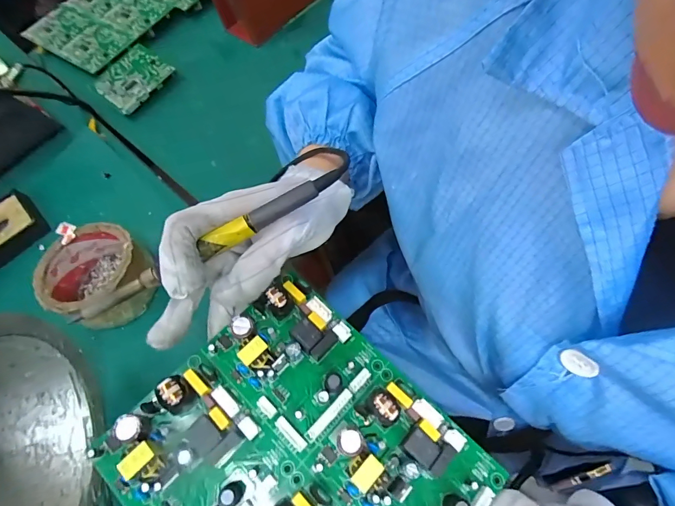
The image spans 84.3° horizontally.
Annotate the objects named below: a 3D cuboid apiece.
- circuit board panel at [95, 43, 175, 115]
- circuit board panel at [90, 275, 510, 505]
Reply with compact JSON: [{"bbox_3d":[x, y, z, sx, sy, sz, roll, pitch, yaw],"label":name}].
[{"bbox_3d":[-0.286,-0.245,0.519,0.081,0.007,0.093,38,77,13],"label":"circuit board panel"},{"bbox_3d":[-0.023,0.124,0.216,0.183,0.037,0.156,38,70,20],"label":"circuit board panel"}]

